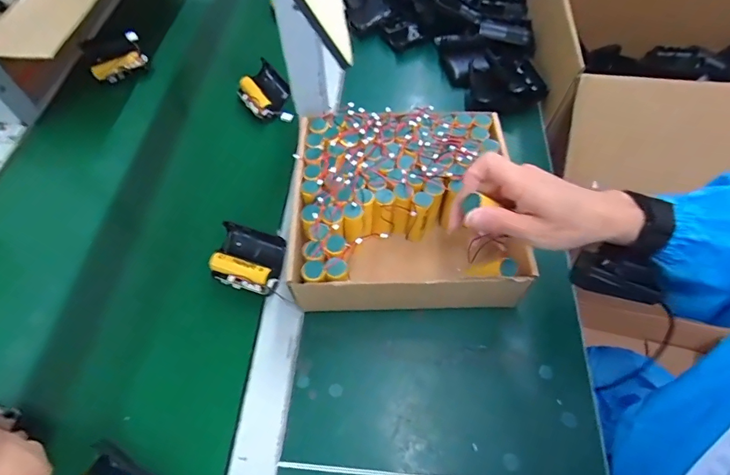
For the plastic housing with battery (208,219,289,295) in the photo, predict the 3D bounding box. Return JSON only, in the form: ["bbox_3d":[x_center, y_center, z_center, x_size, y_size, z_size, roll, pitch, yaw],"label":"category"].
[{"bbox_3d":[-0.131,0.024,0.476,0.081,0.033,0.060,13,60,8],"label":"plastic housing with battery"}]

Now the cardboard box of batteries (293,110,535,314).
[{"bbox_3d":[0.040,-0.037,0.491,0.223,0.079,0.222,0,59,0],"label":"cardboard box of batteries"}]

